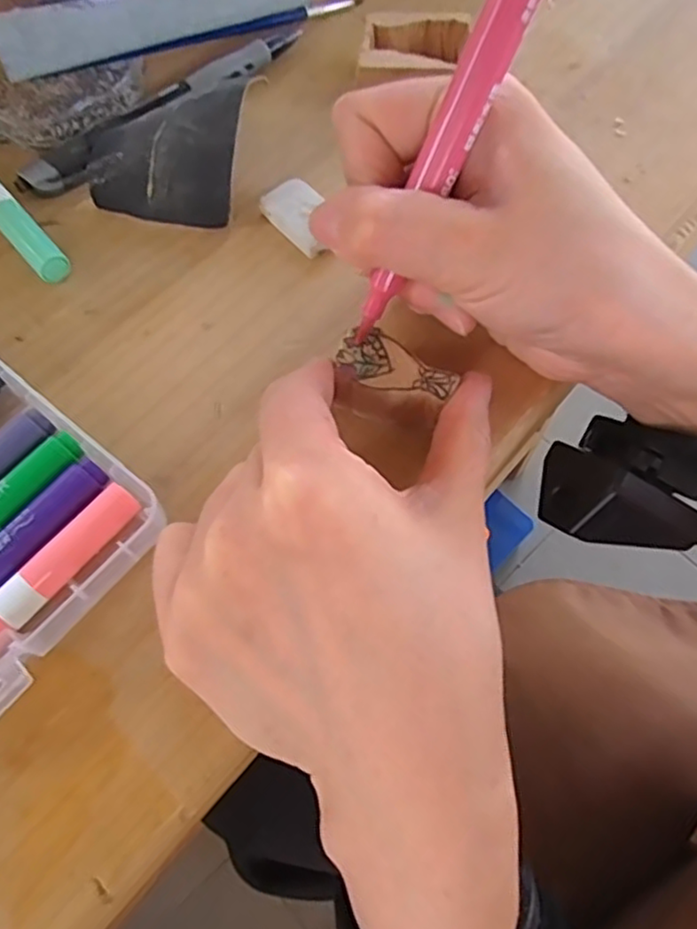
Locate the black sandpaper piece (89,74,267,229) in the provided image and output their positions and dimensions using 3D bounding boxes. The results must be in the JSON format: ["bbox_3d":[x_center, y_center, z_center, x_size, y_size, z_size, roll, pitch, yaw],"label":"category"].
[{"bbox_3d":[-0.068,-0.119,0.249,0.059,0.031,0.042,10,67,4],"label":"black sandpaper piece"}]

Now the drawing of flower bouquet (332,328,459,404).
[{"bbox_3d":[0.015,-0.031,0.207,0.037,0.004,0.019,24,69,11],"label":"drawing of flower bouquet"}]

